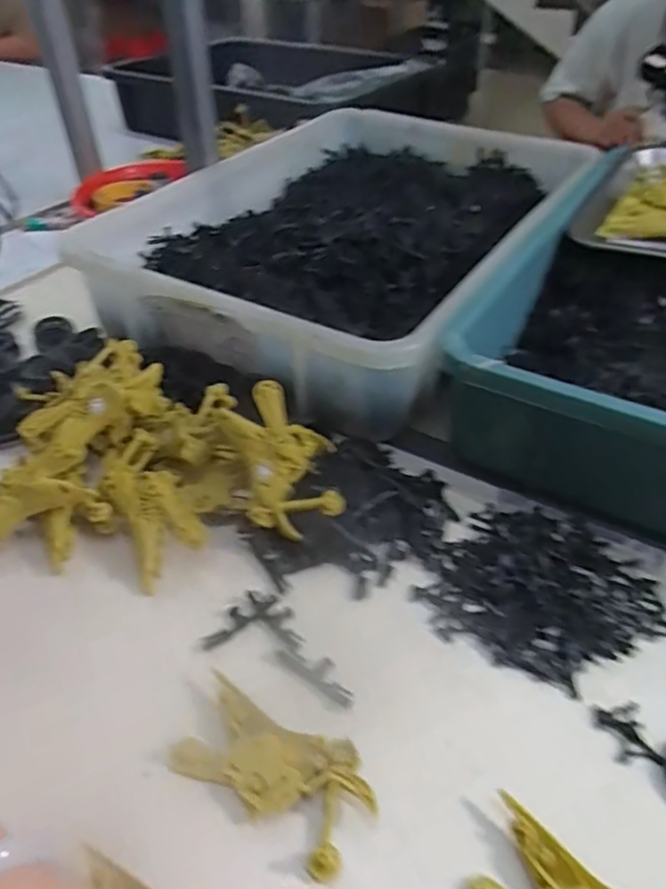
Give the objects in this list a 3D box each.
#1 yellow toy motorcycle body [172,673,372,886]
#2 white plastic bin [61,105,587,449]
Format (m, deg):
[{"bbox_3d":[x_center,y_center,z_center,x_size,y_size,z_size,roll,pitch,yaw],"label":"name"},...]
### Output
[{"bbox_3d":[-0.029,0.155,0.308,0.096,0.014,0.049,22,45,25],"label":"yellow toy motorcycle body"},{"bbox_3d":[0.032,-0.228,0.675,0.362,0.091,0.514,21,45,25],"label":"white plastic bin"}]

